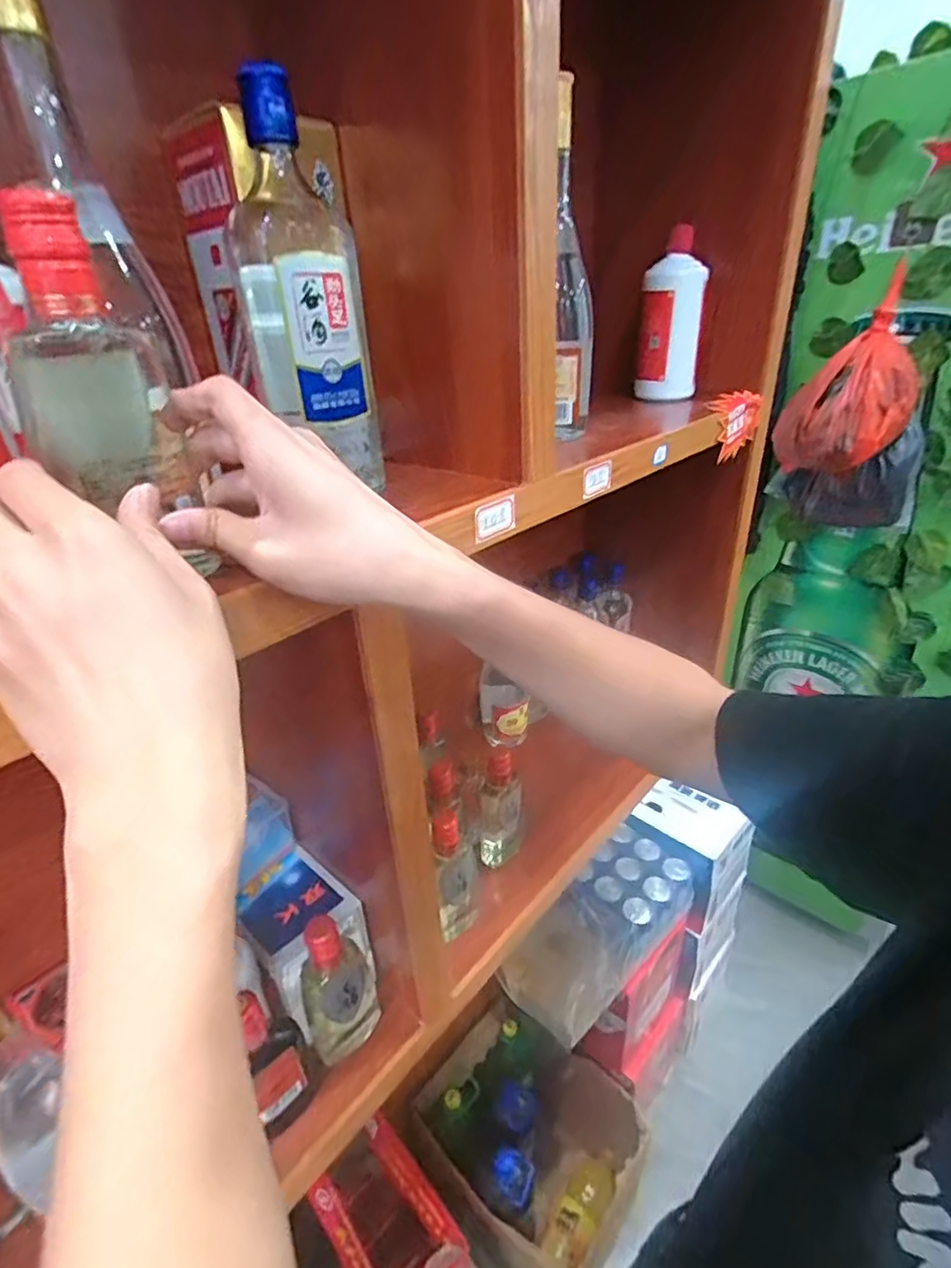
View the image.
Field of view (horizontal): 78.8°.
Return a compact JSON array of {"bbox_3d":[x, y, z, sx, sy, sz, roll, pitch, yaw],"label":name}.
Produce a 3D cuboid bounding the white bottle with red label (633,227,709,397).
[{"bbox_3d":[0.244,-0.393,0.722,0.074,0.183,0.080,4,30,15],"label":"white bottle with red label"}]

